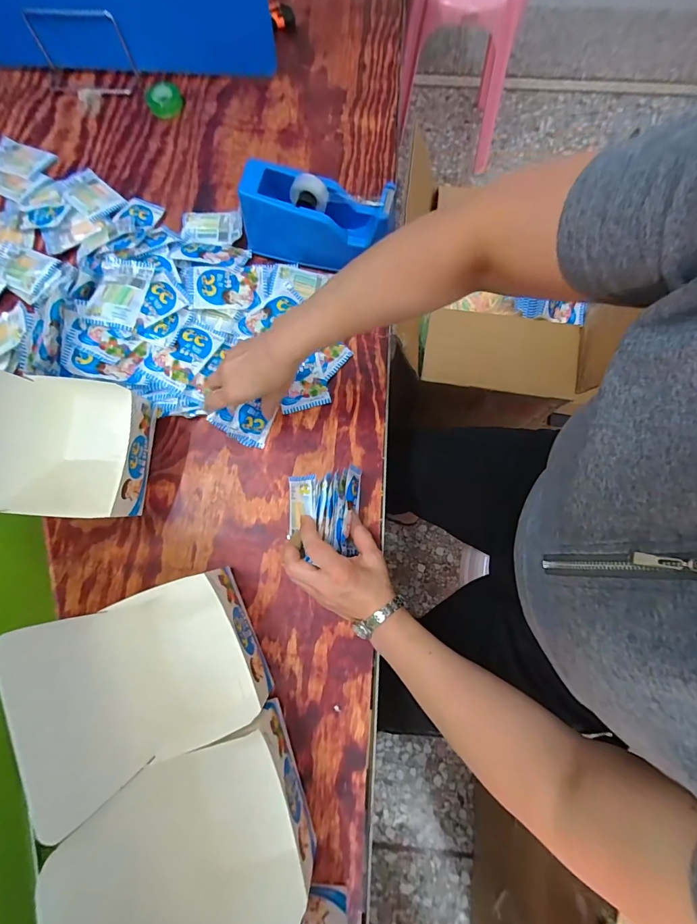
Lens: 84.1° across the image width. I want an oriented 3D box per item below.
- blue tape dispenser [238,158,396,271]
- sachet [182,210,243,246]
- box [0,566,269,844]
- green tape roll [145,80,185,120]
[{"bbox_3d":[-0.044,-0.324,0.528,0.204,0.102,0.065,14,76,5],"label":"blue tape dispenser"},{"bbox_3d":[-0.204,-0.347,0.572,0.094,0.017,0.070,1,75,1],"label":"sachet"},{"bbox_3d":[-0.165,0.189,0.352,0.121,0.185,0.161,-23,76,-5],"label":"box"},{"bbox_3d":[-0.308,-0.609,0.646,0.059,0.020,0.062,0,75,1],"label":"green tape roll"}]

